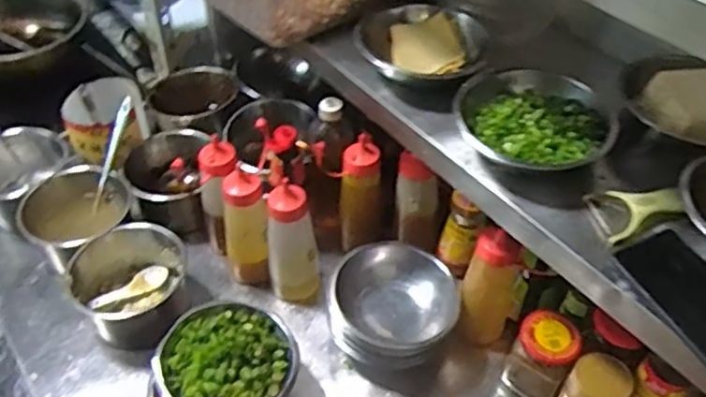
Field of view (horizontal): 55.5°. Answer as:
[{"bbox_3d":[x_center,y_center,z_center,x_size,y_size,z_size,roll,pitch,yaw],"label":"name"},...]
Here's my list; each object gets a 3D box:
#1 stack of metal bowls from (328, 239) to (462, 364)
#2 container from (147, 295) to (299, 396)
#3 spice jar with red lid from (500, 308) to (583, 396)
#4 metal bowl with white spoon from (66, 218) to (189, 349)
[{"bbox_3d":[0.049,0.147,0.875,0.163,0.108,0.142,23,50,20],"label":"stack of metal bowls"},{"bbox_3d":[-0.148,0.210,0.807,0.155,0.114,0.161,0,46,0],"label":"container"},{"bbox_3d":[0.230,0.198,0.824,0.070,0.106,0.067,0,46,0],"label":"spice jar with red lid"},{"bbox_3d":[-0.293,0.116,0.899,0.141,0.108,0.142,0,46,0],"label":"metal bowl with white spoon"}]

